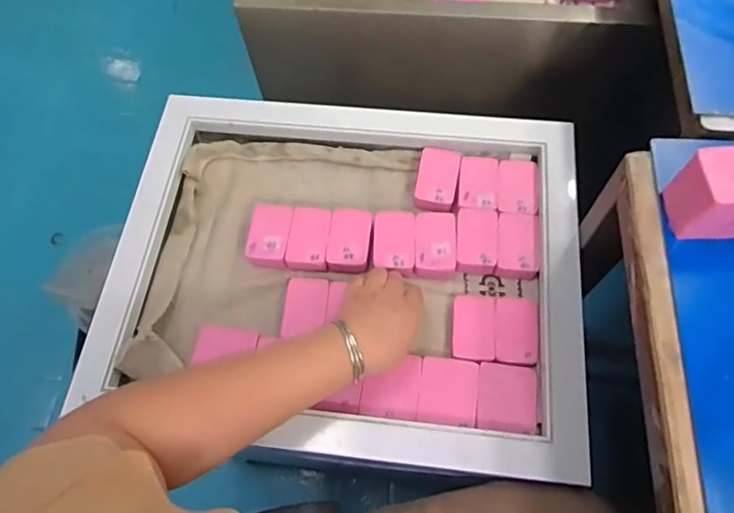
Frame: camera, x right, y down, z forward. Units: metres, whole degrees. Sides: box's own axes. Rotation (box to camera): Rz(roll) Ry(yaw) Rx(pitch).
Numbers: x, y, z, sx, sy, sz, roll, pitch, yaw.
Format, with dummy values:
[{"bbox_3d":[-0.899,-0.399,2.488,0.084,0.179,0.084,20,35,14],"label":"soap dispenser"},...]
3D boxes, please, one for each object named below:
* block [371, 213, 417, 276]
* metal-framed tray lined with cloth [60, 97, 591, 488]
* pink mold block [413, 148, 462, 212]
[{"bbox_3d":[0.032,-0.013,0.616,0.048,0.028,0.072,5,66,5],"label":"block"},{"bbox_3d":[-0.023,0.011,0.604,0.499,0.056,0.427,6,66,6],"label":"metal-framed tray lined with cloth"},{"bbox_3d":[0.086,-0.093,0.644,0.048,0.019,0.079,10,66,8],"label":"pink mold block"}]

